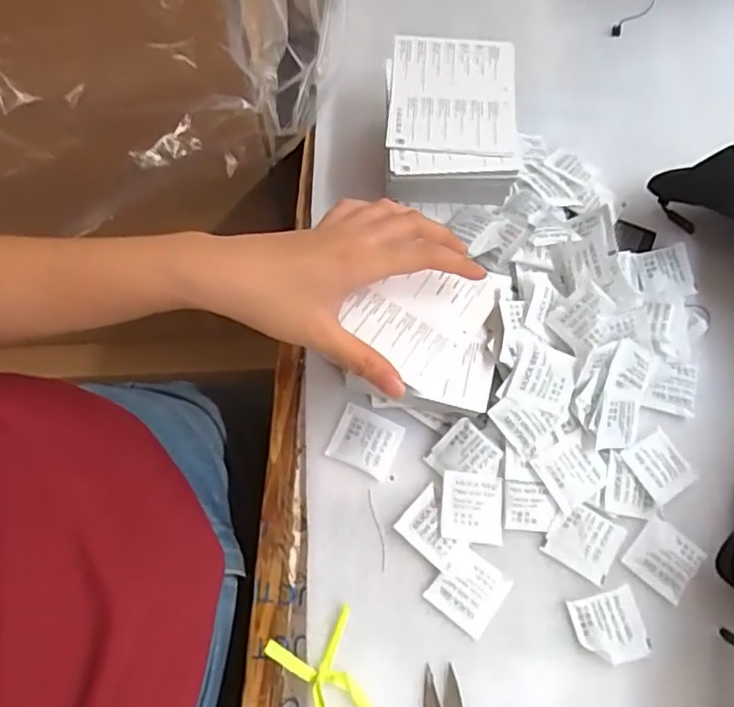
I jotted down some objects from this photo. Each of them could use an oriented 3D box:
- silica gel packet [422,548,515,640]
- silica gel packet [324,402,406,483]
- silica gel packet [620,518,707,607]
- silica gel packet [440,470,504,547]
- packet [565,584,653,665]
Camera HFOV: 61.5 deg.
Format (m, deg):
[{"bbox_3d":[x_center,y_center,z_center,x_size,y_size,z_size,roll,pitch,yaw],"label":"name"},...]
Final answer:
[{"bbox_3d":[0.062,0.144,0.375,0.039,0.007,0.041,37,73,13],"label":"silica gel packet"},{"bbox_3d":[-0.001,0.058,0.411,0.042,0.005,0.040,23,71,9],"label":"silica gel packet"},{"bbox_3d":[0.187,0.129,0.389,0.039,0.004,0.039,38,74,14],"label":"silica gel packet"},{"bbox_3d":[0.067,0.097,0.391,0.039,0.007,0.042,5,69,2],"label":"silica gel packet"},{"bbox_3d":[0.146,0.164,0.370,0.041,0.007,0.039,-14,70,-5],"label":"packet"}]

